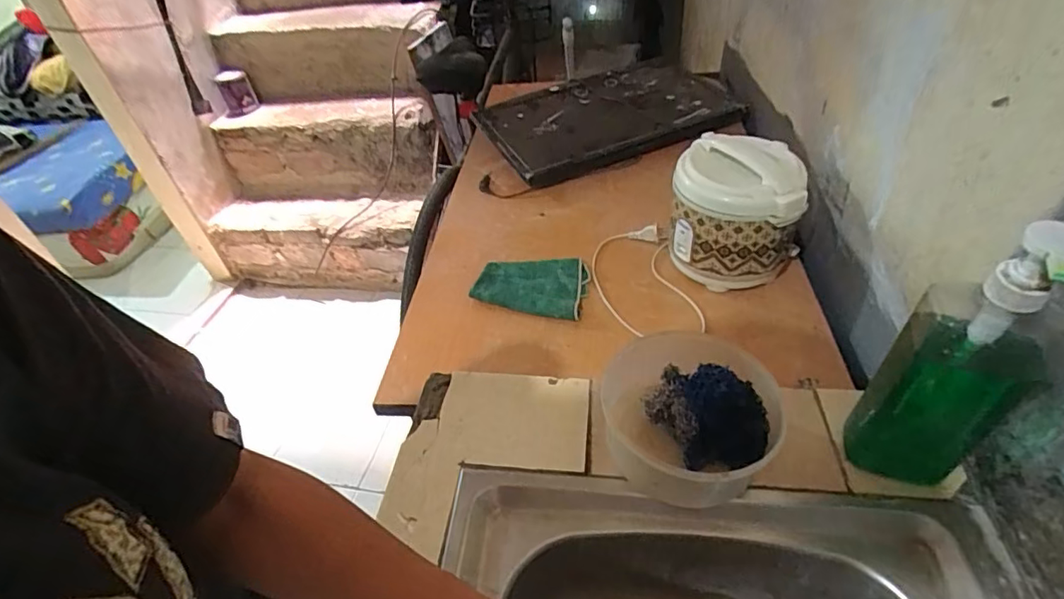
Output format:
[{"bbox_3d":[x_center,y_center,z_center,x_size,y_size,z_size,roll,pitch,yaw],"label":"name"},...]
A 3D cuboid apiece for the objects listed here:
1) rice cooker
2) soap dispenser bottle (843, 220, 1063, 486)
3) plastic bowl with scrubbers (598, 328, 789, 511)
[{"bbox_3d":[0.312,-0.128,0.846,0.184,0.193,0.166,4,41,11],"label":"rice cooker"},{"bbox_3d":[0.354,0.059,0.455,0.073,0.287,0.096,-26,44,-22],"label":"soap dispenser bottle"},{"bbox_3d":[0.162,0.121,0.546,0.172,0.085,0.168,-4,40,3],"label":"plastic bowl with scrubbers"}]

